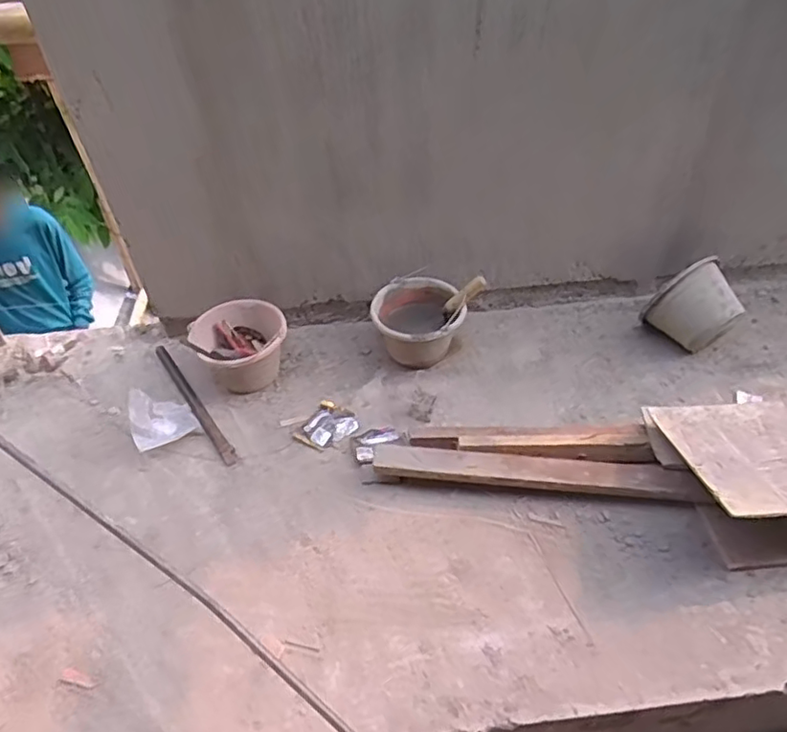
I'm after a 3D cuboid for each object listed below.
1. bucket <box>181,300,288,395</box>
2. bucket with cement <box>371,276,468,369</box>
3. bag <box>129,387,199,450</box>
[{"bbox_3d":[-0.393,-0.050,1.567,0.236,0.162,0.190,1,45,5],"label":"bucket"},{"bbox_3d":[0.068,-0.102,1.592,0.235,0.162,0.230,-2,45,2],"label":"bucket with cement"},{"bbox_3d":[-0.549,0.120,1.431,0.144,0.118,0.135,-25,49,-20],"label":"bag"}]

